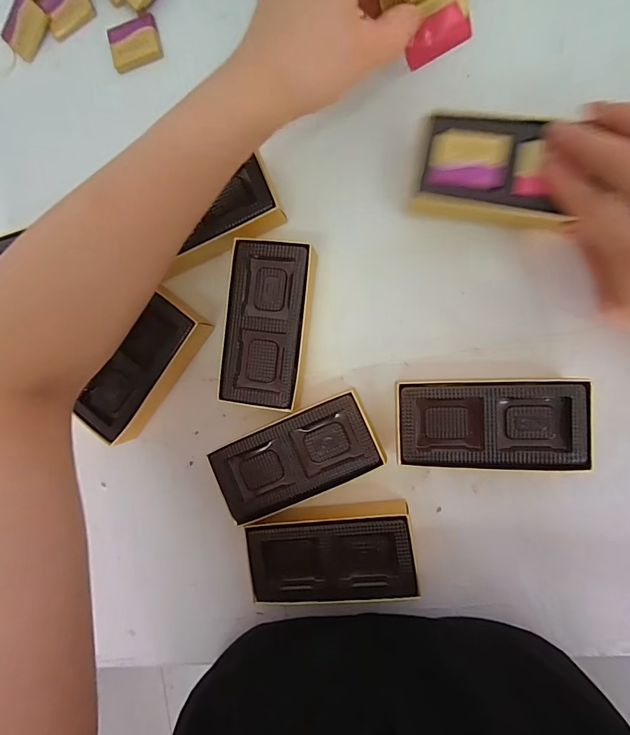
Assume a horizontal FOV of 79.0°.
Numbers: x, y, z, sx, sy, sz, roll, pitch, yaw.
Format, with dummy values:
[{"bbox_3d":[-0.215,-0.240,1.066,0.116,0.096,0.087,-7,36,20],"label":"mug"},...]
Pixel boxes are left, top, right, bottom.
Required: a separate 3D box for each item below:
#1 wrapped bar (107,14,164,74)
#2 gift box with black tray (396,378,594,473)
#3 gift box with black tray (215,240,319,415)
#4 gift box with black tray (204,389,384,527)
[{"bbox_3d":[-0.140,-0.254,0.298,0.040,0.007,0.034,-12,90,9],"label":"wrapped bar"},{"bbox_3d":[0.113,0.036,0.255,0.113,0.032,0.056,-1,92,9],"label":"gift box with black tray"},{"bbox_3d":[-0.031,-0.030,0.274,0.059,0.031,0.112,7,93,8],"label":"gift box with black tray"},{"bbox_3d":[-0.011,0.062,0.274,0.113,0.033,0.056,-26,88,9],"label":"gift box with black tray"}]

